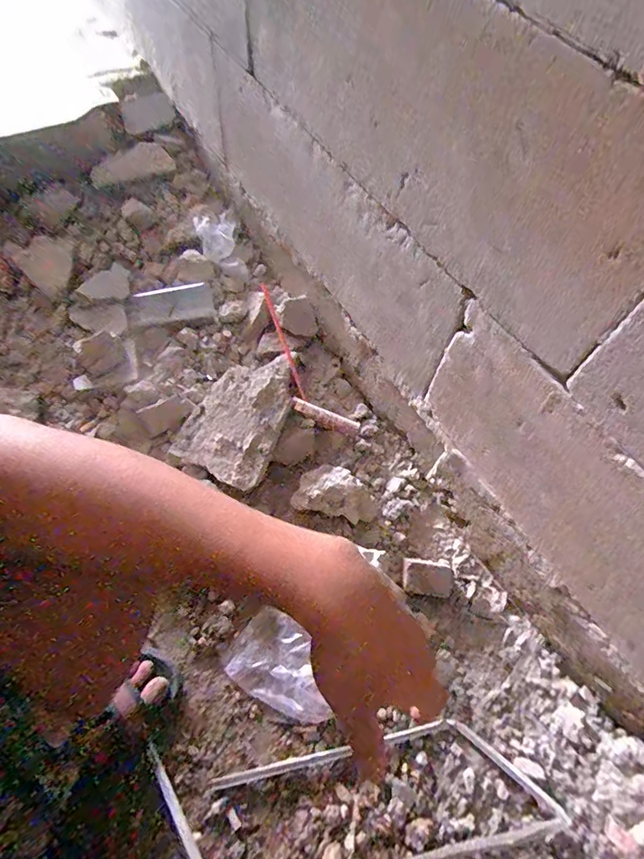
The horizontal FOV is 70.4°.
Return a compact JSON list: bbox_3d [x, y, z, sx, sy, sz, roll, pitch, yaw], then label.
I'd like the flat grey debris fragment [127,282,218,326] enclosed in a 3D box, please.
[{"bbox_3d":[-0.284,-0.235,0.864,0.151,0.032,0.069,-17,67,-24],"label":"flat grey debris fragment"}]

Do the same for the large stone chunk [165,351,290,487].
[{"bbox_3d":[-0.117,-0.033,0.737,0.154,0.058,0.238,29,62,11],"label":"large stone chunk"}]

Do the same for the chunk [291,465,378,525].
[{"bbox_3d":[0.023,0.097,0.700,0.123,0.042,0.071,13,60,2],"label":"chunk"}]

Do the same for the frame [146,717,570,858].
[{"bbox_3d":[0.034,0.437,0.524,0.476,0.039,0.164,-3,61,-7],"label":"frame"}]

